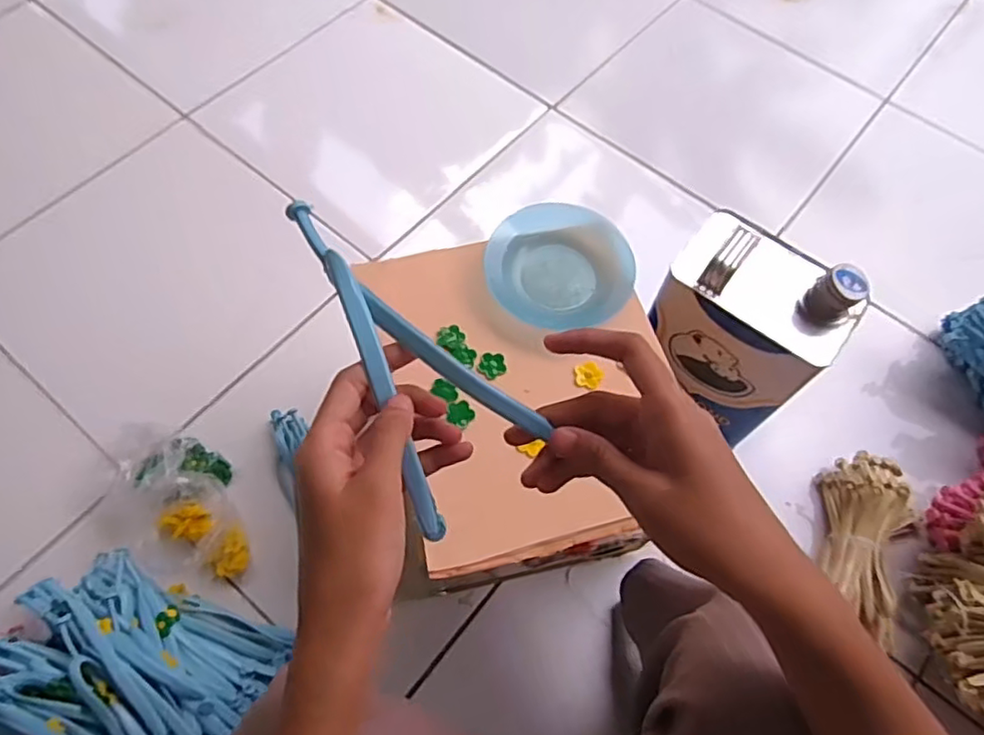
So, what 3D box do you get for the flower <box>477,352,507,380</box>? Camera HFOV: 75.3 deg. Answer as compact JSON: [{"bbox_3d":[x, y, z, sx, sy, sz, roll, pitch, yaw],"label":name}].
[{"bbox_3d":[0.000,-0.001,0.540,0.023,0.006,0.022,9,64,2],"label":"flower"}]

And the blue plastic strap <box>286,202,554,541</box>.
[{"bbox_3d":[-0.052,-0.011,0.313,0.071,0.036,0.176,-36,85,-18],"label":"blue plastic strap"}]

